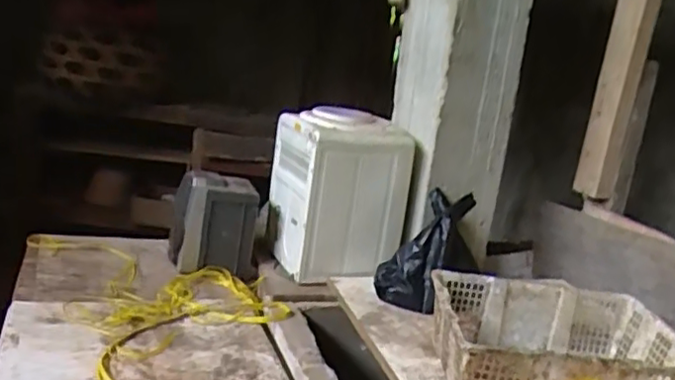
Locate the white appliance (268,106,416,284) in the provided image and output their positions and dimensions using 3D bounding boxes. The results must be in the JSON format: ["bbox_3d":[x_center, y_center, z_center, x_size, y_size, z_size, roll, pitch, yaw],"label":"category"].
[{"bbox_3d":[0.001,0.011,1.802,0.322,0.433,0.308,3,15,-18],"label":"white appliance"}]

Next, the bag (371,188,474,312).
[{"bbox_3d":[0.231,0.147,1.666,0.175,0.350,0.098,16,-24,41],"label":"bag"}]

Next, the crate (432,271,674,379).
[{"bbox_3d":[0.440,0.345,1.330,0.475,0.182,0.350,7,14,-2],"label":"crate"}]

